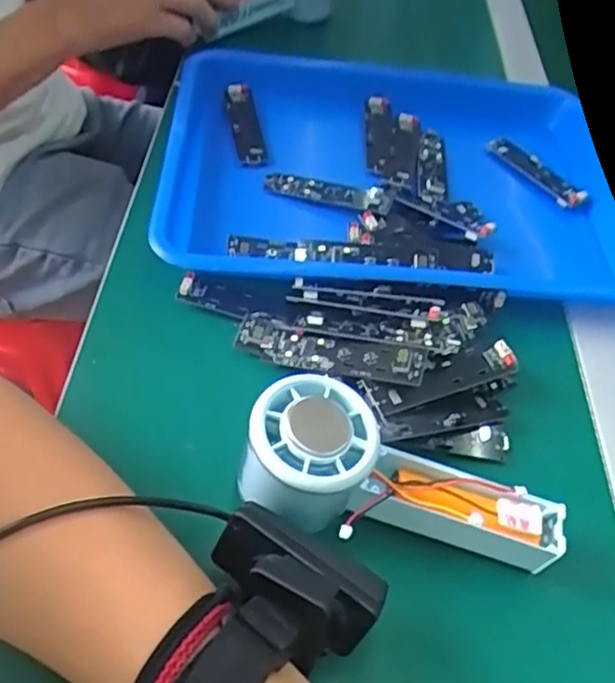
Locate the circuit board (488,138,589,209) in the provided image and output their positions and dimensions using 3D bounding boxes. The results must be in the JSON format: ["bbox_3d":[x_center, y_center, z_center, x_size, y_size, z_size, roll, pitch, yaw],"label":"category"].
[{"bbox_3d":[0.181,-0.138,0.539,0.020,0.011,0.095,-25,57,-24],"label":"circuit board"}]

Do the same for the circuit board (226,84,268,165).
[{"bbox_3d":[-0.050,-0.176,0.538,0.021,0.012,0.098,-6,52,-11],"label":"circuit board"}]

